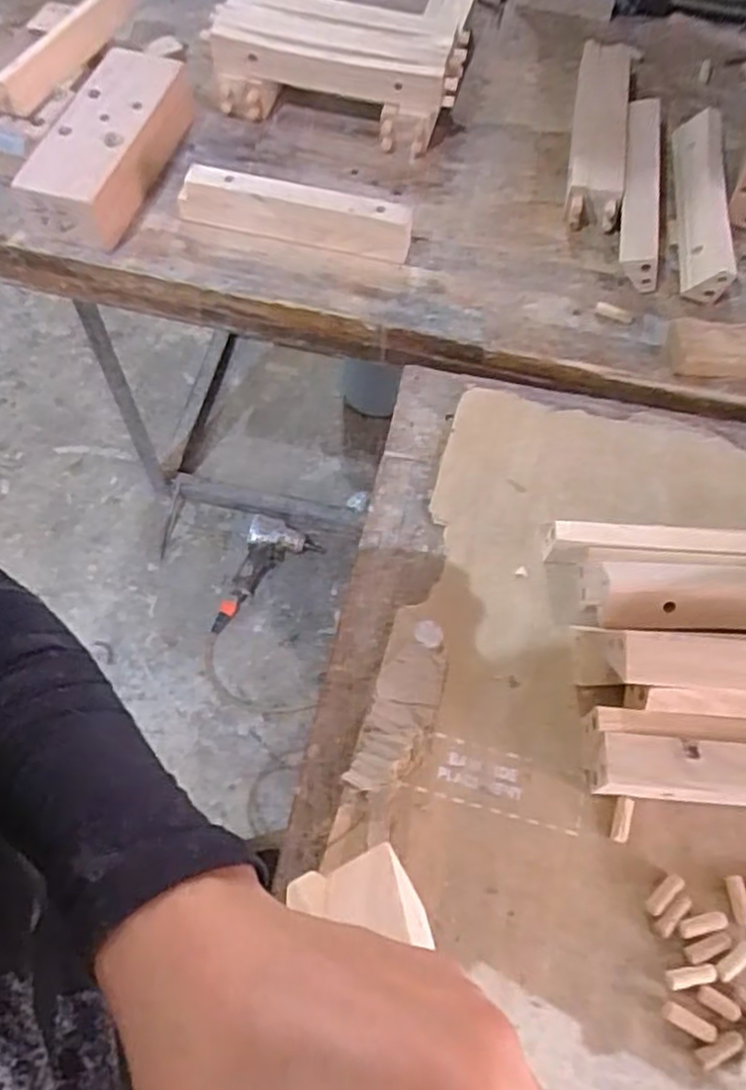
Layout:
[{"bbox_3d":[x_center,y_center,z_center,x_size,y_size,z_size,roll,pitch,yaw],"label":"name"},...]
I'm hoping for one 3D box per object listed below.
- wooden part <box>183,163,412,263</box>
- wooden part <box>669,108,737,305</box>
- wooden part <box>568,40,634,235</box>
[{"bbox_3d":[-0.077,-0.323,0.740,0.225,0.054,0.035,15,63,4],"label":"wooden part"},{"bbox_3d":[0.339,-0.356,0.783,0.053,0.044,0.246,9,63,1],"label":"wooden part"},{"bbox_3d":[0.247,-0.456,0.827,0.056,0.046,0.271,11,63,2],"label":"wooden part"}]

